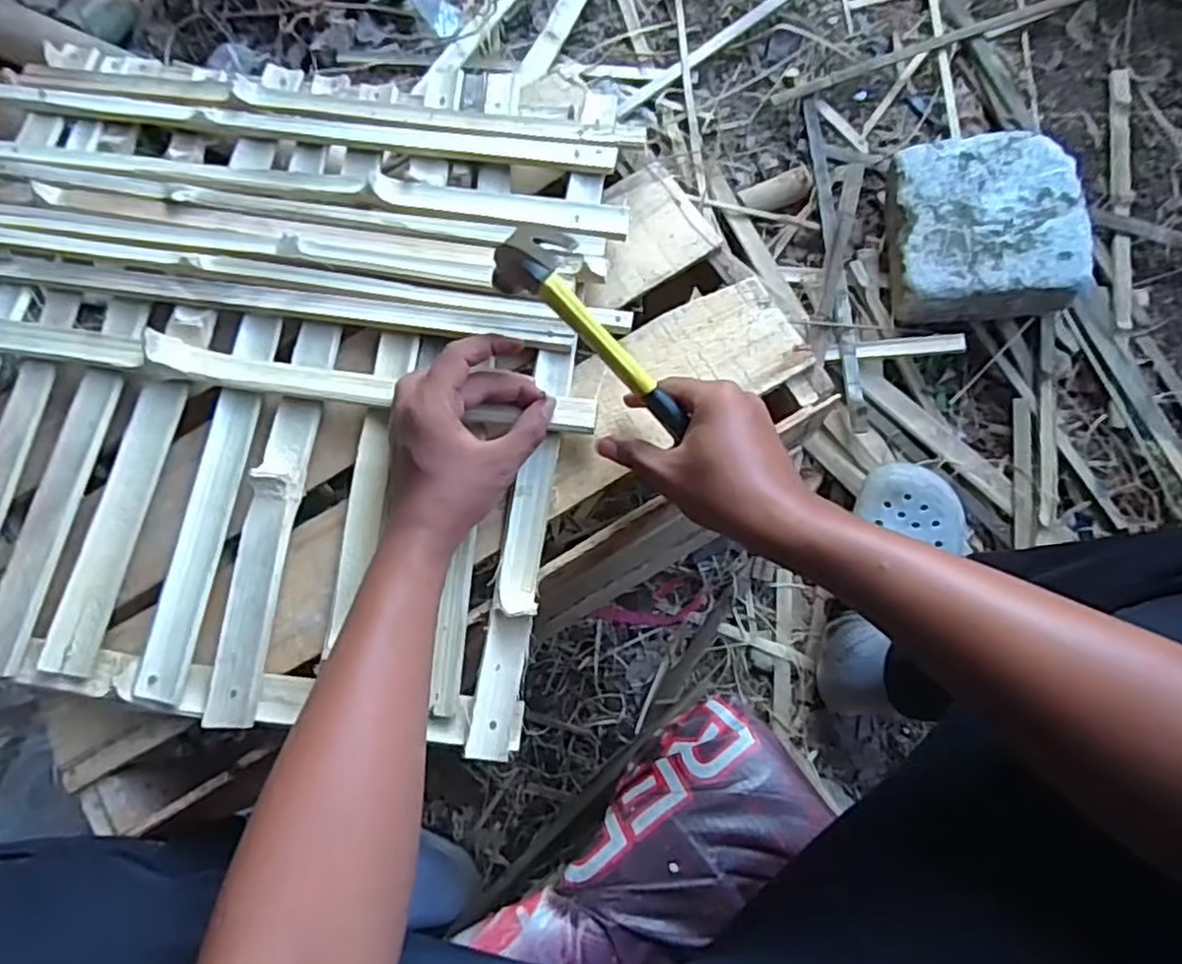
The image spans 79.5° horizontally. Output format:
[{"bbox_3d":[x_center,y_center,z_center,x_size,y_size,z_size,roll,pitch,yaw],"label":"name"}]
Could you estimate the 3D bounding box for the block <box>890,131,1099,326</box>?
[{"bbox_3d":[0.463,-0.297,0.855,0.193,0.122,0.206,-2,78,1],"label":"block"}]

